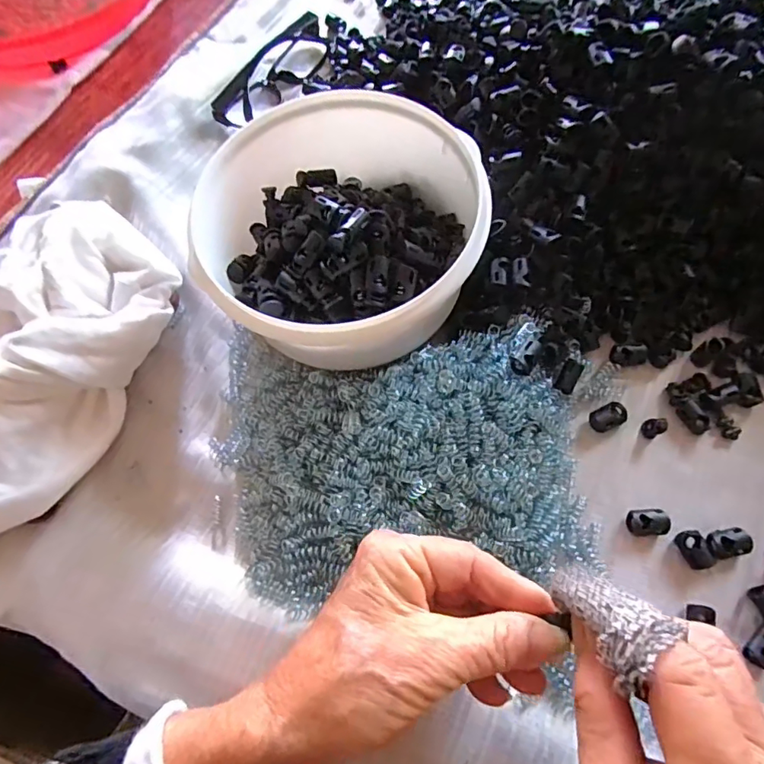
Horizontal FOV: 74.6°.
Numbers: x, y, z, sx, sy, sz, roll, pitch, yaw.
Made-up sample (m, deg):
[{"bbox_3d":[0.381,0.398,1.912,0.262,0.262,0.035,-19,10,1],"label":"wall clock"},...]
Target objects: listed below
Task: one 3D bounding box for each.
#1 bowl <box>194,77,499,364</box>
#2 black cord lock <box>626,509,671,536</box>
[{"bbox_3d":[-0.018,-0.098,0.305,0.166,0.070,0.182,0,65,1],"label":"bowl"},{"bbox_3d":[0.148,0.078,0.279,0.020,0.009,0.014,-2,65,0],"label":"black cord lock"}]

